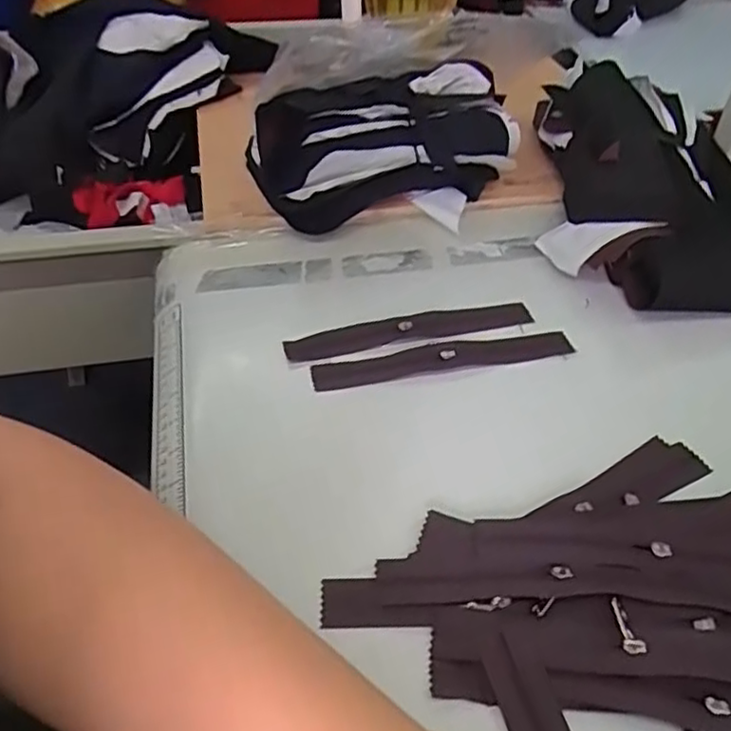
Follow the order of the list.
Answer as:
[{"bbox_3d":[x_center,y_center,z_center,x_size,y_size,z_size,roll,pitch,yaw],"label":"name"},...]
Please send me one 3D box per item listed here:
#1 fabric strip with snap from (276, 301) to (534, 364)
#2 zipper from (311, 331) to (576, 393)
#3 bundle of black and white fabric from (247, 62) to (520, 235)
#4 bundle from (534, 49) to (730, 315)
[{"bbox_3d":[0.034,-0.026,0.493,0.186,0.006,0.027,-9,49,-11],"label":"fabric strip with snap"},{"bbox_3d":[0.056,-0.007,0.469,0.186,0.007,0.028,-9,44,-8],"label":"zipper"},{"bbox_3d":[0.018,-0.193,0.601,0.230,0.093,0.128,-8,44,-6],"label":"bundle of black and white fabric"},{"bbox_3d":[0.240,-0.163,0.581,0.162,0.077,0.297,0,44,3],"label":"bundle"}]

